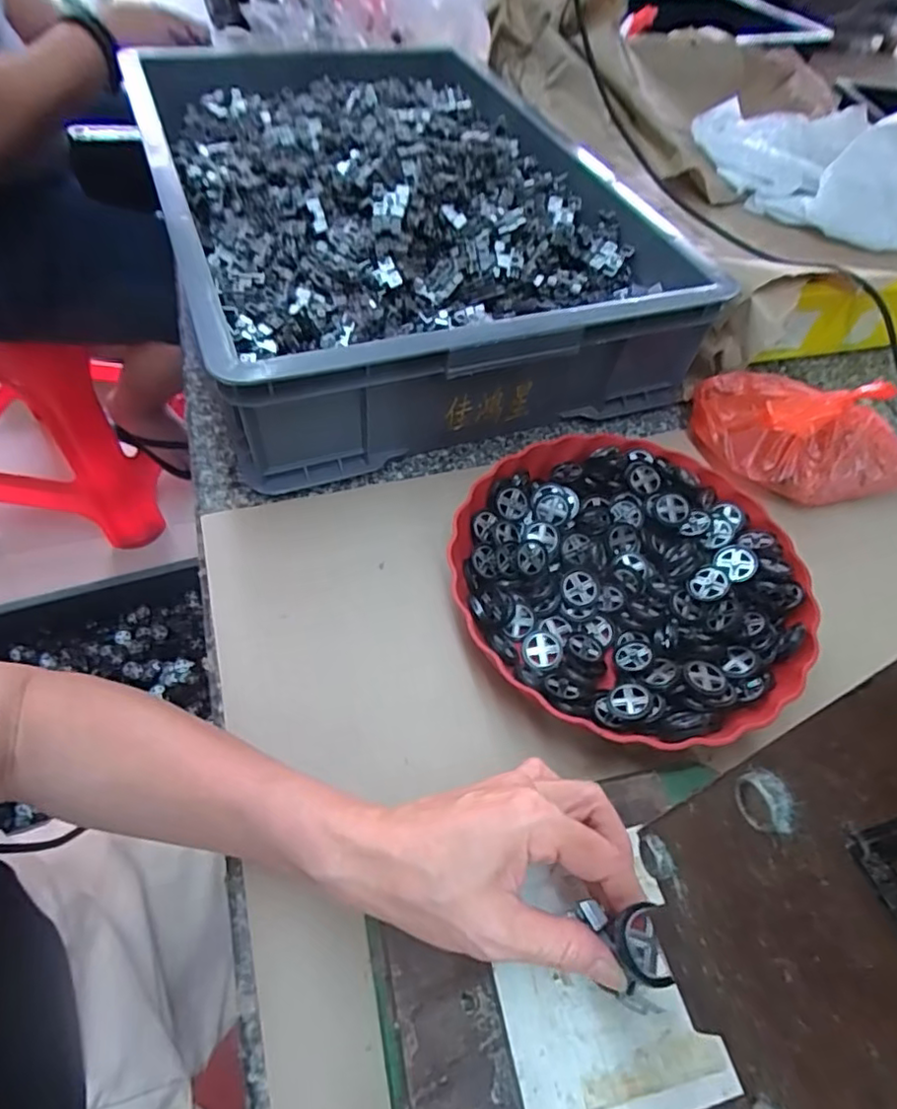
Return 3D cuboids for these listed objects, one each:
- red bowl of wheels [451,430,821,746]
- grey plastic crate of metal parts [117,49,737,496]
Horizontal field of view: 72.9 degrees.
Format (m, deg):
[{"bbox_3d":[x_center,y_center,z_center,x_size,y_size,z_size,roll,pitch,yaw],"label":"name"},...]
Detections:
[{"bbox_3d":[0.128,0.015,0.434,0.244,0.067,0.230,3,54,-4],"label":"red bowl of wheels"},{"bbox_3d":[-0.059,-0.345,0.622,0.417,0.140,0.572,-15,57,-15],"label":"grey plastic crate of metal parts"}]

